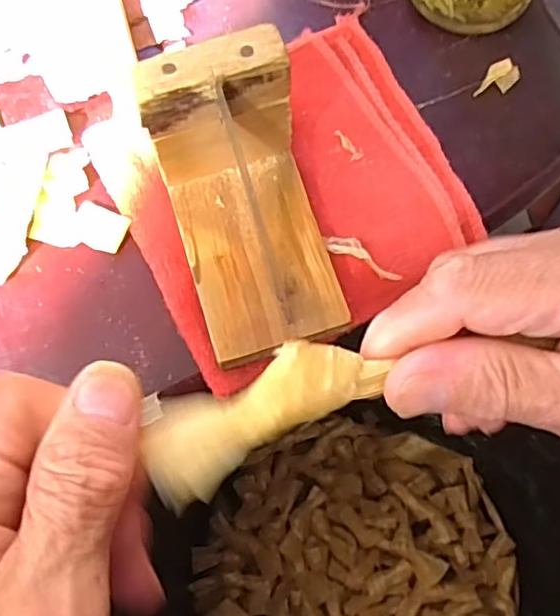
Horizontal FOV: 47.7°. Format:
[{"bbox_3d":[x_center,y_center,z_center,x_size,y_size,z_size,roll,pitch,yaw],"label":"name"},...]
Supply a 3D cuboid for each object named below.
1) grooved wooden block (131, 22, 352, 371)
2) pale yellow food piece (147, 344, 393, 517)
[{"bbox_3d":[-0.014,-0.041,0.254,0.061,0.068,0.105,-17,72,-4],"label":"grooved wooden block"},{"bbox_3d":[-0.005,0.029,0.179,0.069,0.008,0.027,-26,73,-9],"label":"pale yellow food piece"}]

